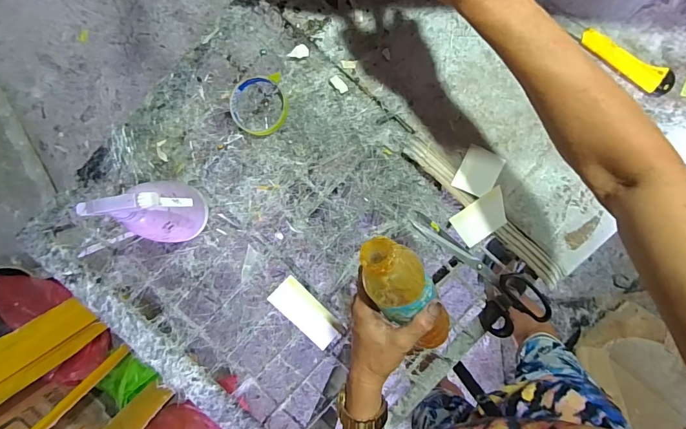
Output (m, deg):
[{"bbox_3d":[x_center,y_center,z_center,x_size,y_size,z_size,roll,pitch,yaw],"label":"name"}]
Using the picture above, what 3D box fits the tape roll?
[{"bbox_3d":[-0.124,-0.162,0.589,0.083,0.021,0.087,1,97,7],"label":"tape roll"}]

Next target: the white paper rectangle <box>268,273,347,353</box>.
[{"bbox_3d":[-0.055,0.149,0.594,0.115,0.006,0.051,44,100,1],"label":"white paper rectangle"}]

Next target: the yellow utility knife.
[{"bbox_3d":[0.410,-0.221,0.572,0.145,0.011,0.038,31,99,3],"label":"yellow utility knife"}]

